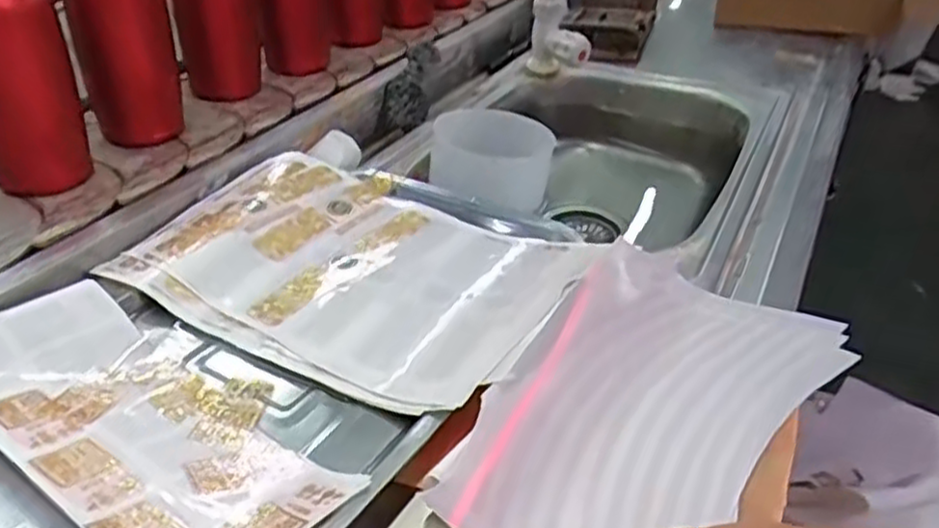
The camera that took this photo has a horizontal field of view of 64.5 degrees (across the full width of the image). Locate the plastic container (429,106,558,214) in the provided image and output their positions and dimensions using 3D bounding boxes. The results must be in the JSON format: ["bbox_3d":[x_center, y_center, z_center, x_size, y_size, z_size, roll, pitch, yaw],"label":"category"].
[{"bbox_3d":[0.030,-0.115,0.783,0.108,0.077,0.106,2,35,-2],"label":"plastic container"}]

